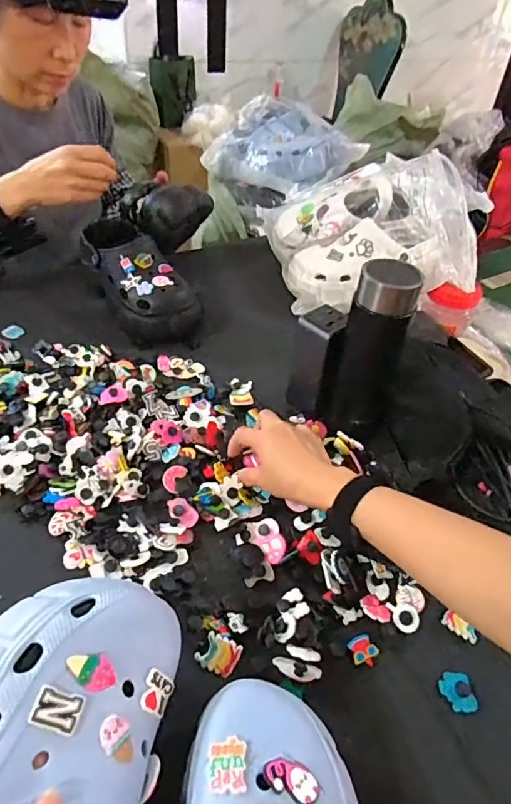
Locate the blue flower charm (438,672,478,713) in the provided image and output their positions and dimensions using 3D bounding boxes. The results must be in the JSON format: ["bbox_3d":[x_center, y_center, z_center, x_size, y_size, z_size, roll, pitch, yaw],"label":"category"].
[{"bbox_3d":[0.161,0.231,0.391,0.024,0.004,0.029,-13,53,-1],"label":"blue flower charm"}]

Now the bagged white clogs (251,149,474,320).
[{"bbox_3d":[0.195,-0.302,0.844,0.317,0.156,0.265,-2,43,-8],"label":"bagged white clogs"}]

